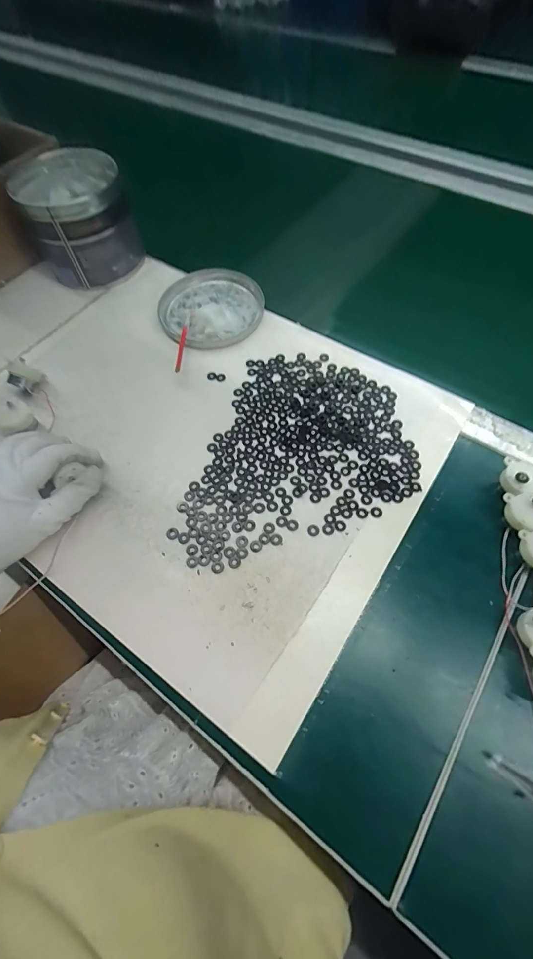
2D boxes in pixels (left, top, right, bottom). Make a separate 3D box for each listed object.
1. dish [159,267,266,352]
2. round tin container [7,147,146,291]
[{"bbox_3d":[-0.069,-0.222,0.470,0.127,0.016,0.139,-3,62,0],"label":"dish"},{"bbox_3d":[-0.244,-0.340,0.490,0.124,0.109,0.128,-1,62,1],"label":"round tin container"}]

